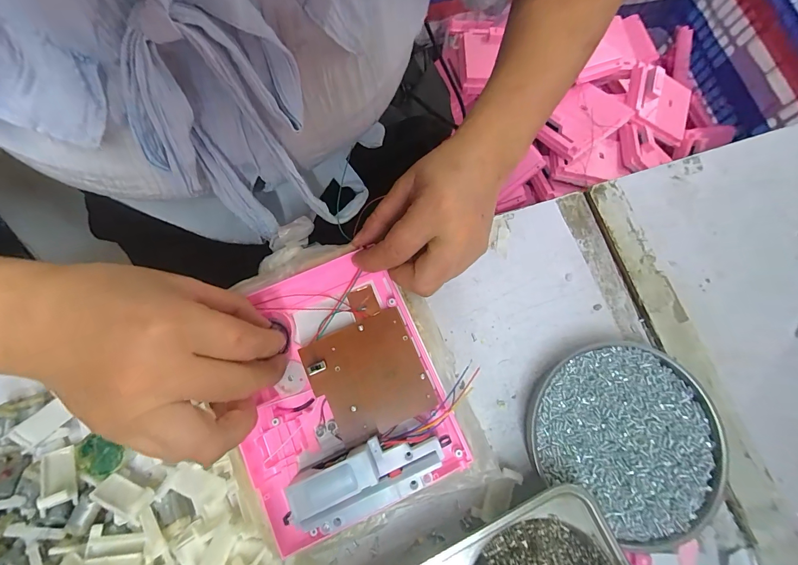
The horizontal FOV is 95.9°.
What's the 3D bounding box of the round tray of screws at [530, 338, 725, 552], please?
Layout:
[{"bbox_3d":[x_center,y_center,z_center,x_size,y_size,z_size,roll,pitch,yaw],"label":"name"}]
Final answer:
[{"bbox_3d":[0.166,0.109,0.263,0.132,0.020,0.122,0,77,-2],"label":"round tray of screws"}]

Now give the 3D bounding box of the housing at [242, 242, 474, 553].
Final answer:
[{"bbox_3d":[-0.045,0.066,0.237,0.130,0.038,0.160,-23,74,-8],"label":"housing"}]

